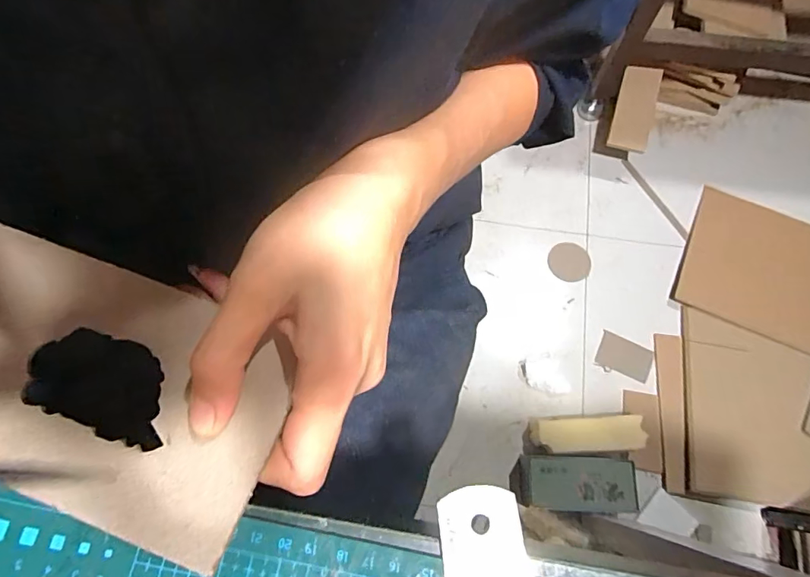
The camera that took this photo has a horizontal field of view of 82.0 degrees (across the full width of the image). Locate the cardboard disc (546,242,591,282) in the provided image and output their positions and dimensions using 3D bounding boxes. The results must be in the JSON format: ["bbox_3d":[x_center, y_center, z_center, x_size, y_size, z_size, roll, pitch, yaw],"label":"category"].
[{"bbox_3d":[0.362,-0.058,1.032,0.089,0.008,0.091,-2,74,6],"label":"cardboard disc"}]

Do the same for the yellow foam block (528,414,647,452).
[{"bbox_3d":[0.338,0.270,0.870,0.199,0.051,0.063,-2,71,0],"label":"yellow foam block"}]

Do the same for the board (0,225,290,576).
[{"bbox_3d":[-0.125,0.035,0.184,0.157,0.004,0.089,19,69,7],"label":"board"}]

